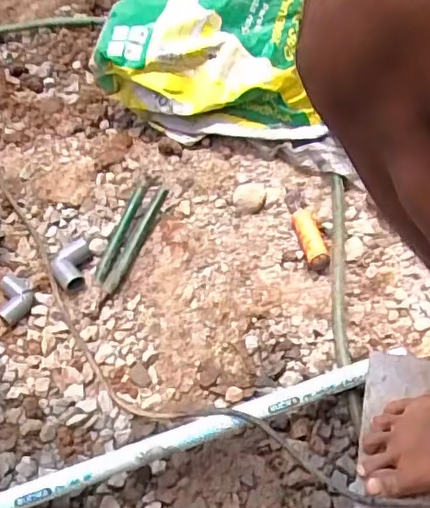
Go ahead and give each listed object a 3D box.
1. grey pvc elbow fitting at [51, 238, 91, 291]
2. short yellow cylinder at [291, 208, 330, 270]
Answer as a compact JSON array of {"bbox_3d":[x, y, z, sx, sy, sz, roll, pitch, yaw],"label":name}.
[{"bbox_3d":[-0.210,0.013,0.851,0.058,0.029,0.077,-19,46,-12],"label":"grey pvc elbow fitting"},{"bbox_3d":[0.142,-0.023,0.872,0.031,0.037,0.100,-13,58,-7],"label":"short yellow cylinder"}]

